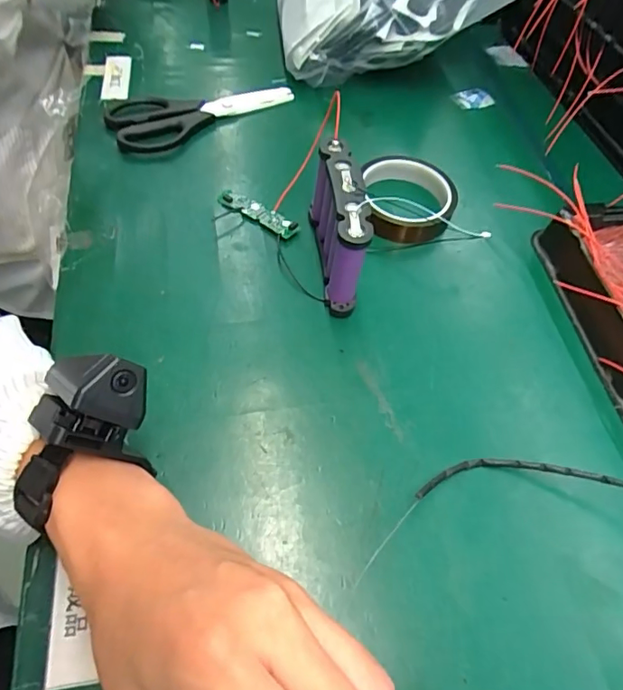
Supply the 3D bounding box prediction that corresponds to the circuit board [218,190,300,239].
[{"bbox_3d":[-0.048,-0.116,0.439,0.081,0.010,0.018,30,58,13],"label":"circuit board"}]

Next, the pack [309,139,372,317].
[{"bbox_3d":[0.023,-0.087,0.387,0.029,0.082,0.108,-3,57,-9],"label":"pack"}]

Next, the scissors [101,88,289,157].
[{"bbox_3d":[-0.114,-0.245,0.520,0.194,0.020,0.091,-29,64,-23],"label":"scissors"}]

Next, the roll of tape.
[{"bbox_3d":[0.089,-0.133,0.459,0.080,0.034,0.092,4,56,-4],"label":"roll of tape"}]

